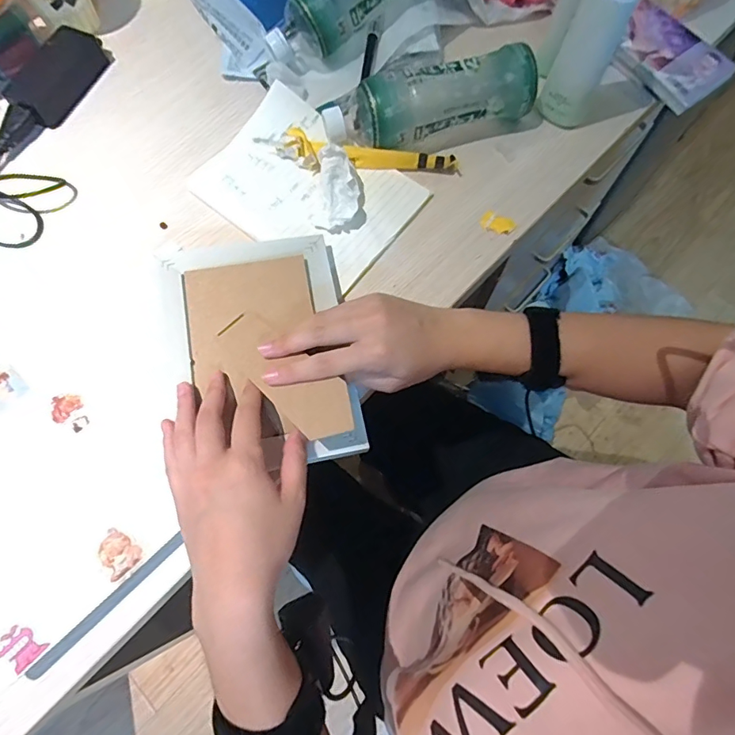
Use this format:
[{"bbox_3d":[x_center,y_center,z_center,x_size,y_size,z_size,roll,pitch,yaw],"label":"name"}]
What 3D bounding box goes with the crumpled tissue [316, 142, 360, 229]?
[{"bbox_3d":[-0.029,-0.164,0.437,0.044,0.043,0.061,0,72,0],"label":"crumpled tissue"}]

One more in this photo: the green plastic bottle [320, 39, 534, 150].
[{"bbox_3d":[0.059,-0.249,0.457,0.195,0.067,0.060,-13,72,-4],"label":"green plastic bottle"}]

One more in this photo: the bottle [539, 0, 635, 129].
[{"bbox_3d":[0.200,-0.292,0.410,0.046,0.180,0.042,29,74,9],"label":"bottle"}]

